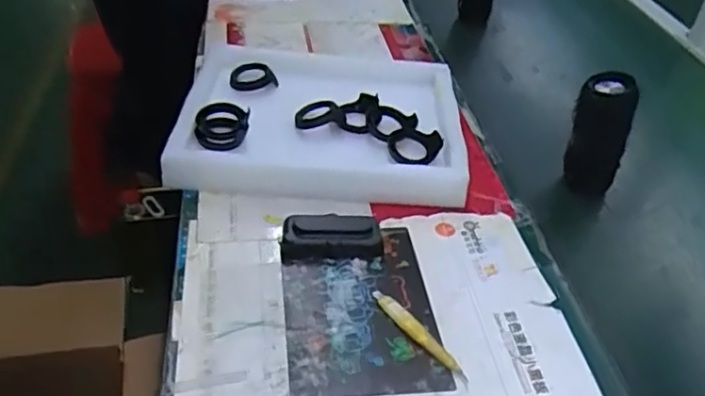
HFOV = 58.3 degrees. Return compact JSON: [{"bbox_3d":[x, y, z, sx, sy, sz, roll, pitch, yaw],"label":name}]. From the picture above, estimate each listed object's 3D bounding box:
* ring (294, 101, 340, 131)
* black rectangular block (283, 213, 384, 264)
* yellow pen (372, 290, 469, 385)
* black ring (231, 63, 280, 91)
[{"bbox_3d":[-0.042,-0.107,0.812,0.068,0.015,0.049,-28,45,-26],"label":"ring"},{"bbox_3d":[-0.022,0.039,0.675,0.106,0.028,0.049,1,40,-7],"label":"black rectangular block"},{"bbox_3d":[0.060,0.125,0.590,0.017,0.010,0.123,-21,46,-29],"label":"yellow pen"},{"bbox_3d":[-0.141,-0.168,0.884,0.062,0.013,0.049,-25,68,-20],"label":"black ring"}]

